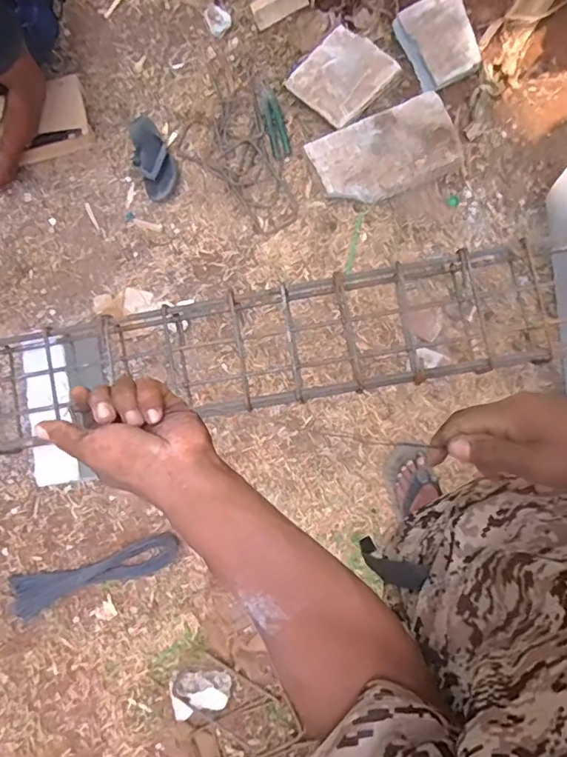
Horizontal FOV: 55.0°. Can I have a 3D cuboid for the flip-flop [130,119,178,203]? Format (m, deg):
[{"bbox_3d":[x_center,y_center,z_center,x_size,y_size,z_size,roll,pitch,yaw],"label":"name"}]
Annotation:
[{"bbox_3d":[-0.358,-0.600,1.466,0.101,0.039,0.256,-25,78,-6],"label":"flip-flop"}]

